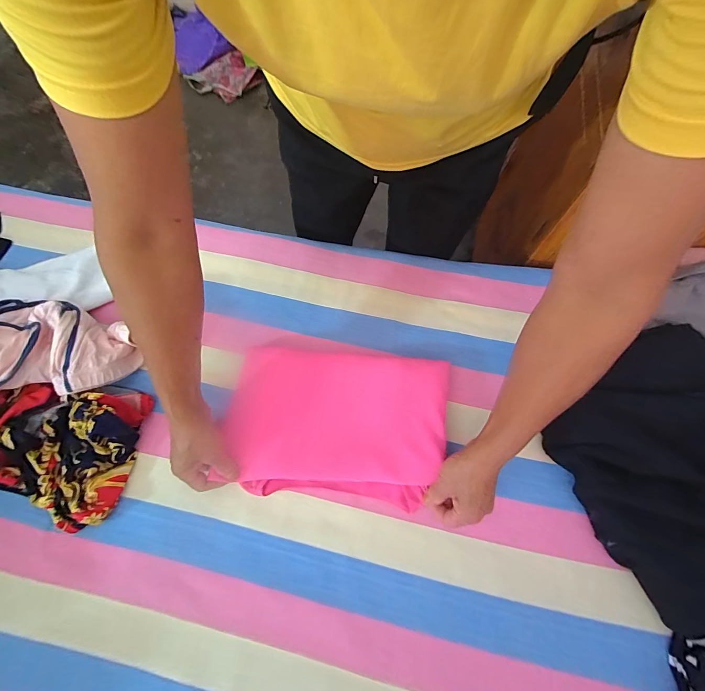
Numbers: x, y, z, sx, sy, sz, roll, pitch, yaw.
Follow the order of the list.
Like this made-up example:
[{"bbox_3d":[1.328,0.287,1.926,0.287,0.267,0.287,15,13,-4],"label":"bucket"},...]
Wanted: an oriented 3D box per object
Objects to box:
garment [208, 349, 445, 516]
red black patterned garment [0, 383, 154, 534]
[{"bbox_3d":[-0.019,0.103,0.446,0.284,0.029,0.192,5,69,2],"label":"garment"},{"bbox_3d":[-0.409,0.128,0.414,0.226,0.067,0.171,9,70,3],"label":"red black patterned garment"}]

